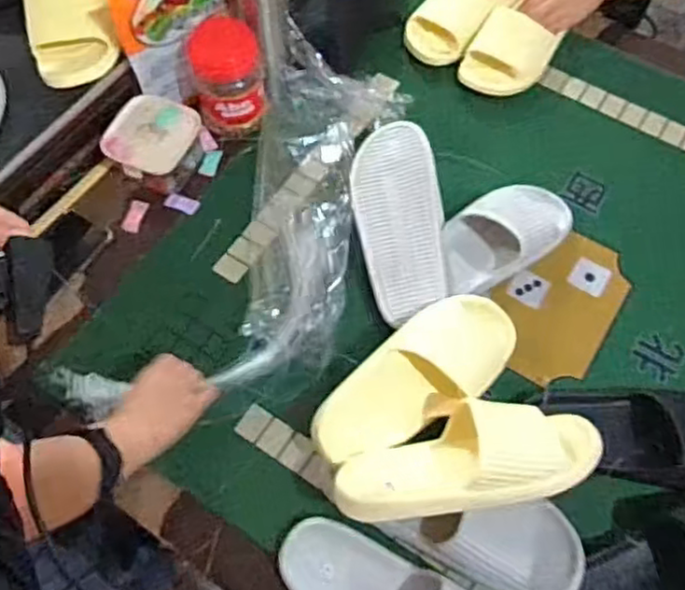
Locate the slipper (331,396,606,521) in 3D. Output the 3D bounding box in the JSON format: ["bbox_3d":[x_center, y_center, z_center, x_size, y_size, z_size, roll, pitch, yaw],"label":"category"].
[{"bbox_3d":[0.125,0.163,0.701,0.266,0.064,0.110,-5,65,-4],"label":"slipper"}]

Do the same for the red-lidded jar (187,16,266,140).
[{"bbox_3d":[-0.152,-0.291,0.926,0.088,0.169,0.084,0,65,-1],"label":"red-lidded jar"}]

